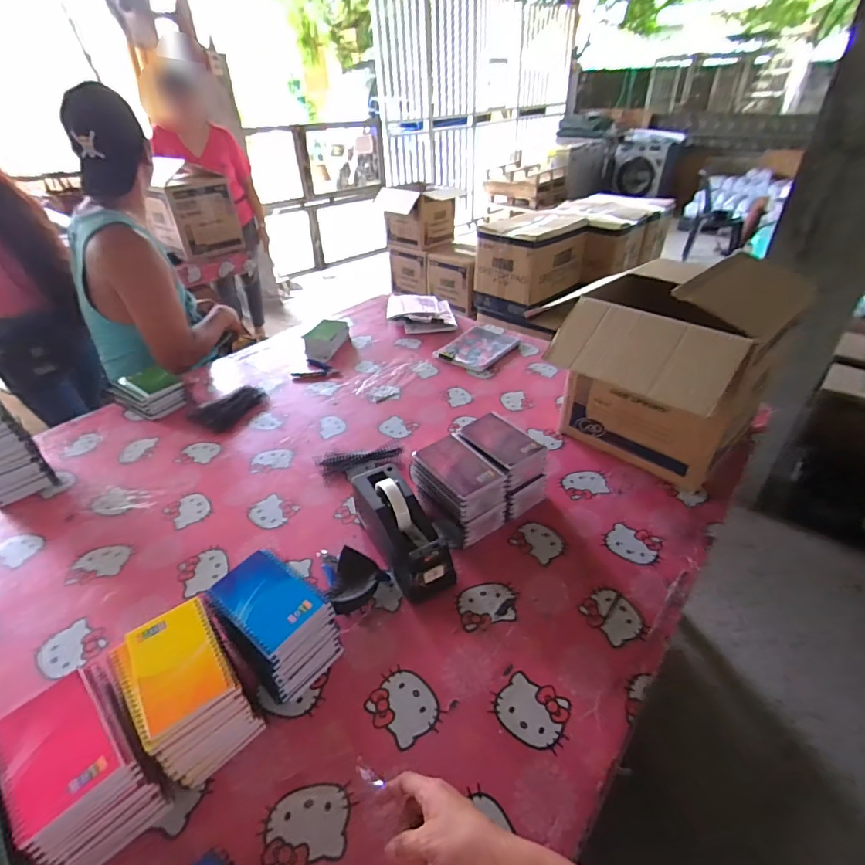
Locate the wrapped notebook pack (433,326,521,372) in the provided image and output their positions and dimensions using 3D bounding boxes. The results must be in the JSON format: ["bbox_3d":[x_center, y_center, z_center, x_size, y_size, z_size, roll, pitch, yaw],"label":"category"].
[{"bbox_3d":[0.127,-0.240,1.316,0.161,0.025,0.222,26,44,30],"label":"wrapped notebook pack"}]

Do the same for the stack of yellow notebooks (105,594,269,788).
[{"bbox_3d":[-0.273,0.288,0.528,0.100,0.109,0.144,-28,46,-32],"label":"stack of yellow notebooks"}]

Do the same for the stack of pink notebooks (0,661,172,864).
[{"bbox_3d":[-0.350,0.337,0.477,0.098,0.107,0.142,-30,46,-33],"label":"stack of pink notebooks"}]

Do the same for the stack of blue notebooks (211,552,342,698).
[{"bbox_3d":[-0.200,0.241,0.598,0.140,0.108,0.097,26,44,30],"label":"stack of blue notebooks"}]

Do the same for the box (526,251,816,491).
[{"bbox_3d":[0.392,-0.082,0.846,0.306,0.320,0.275,-28,45,-32],"label":"box"}]

